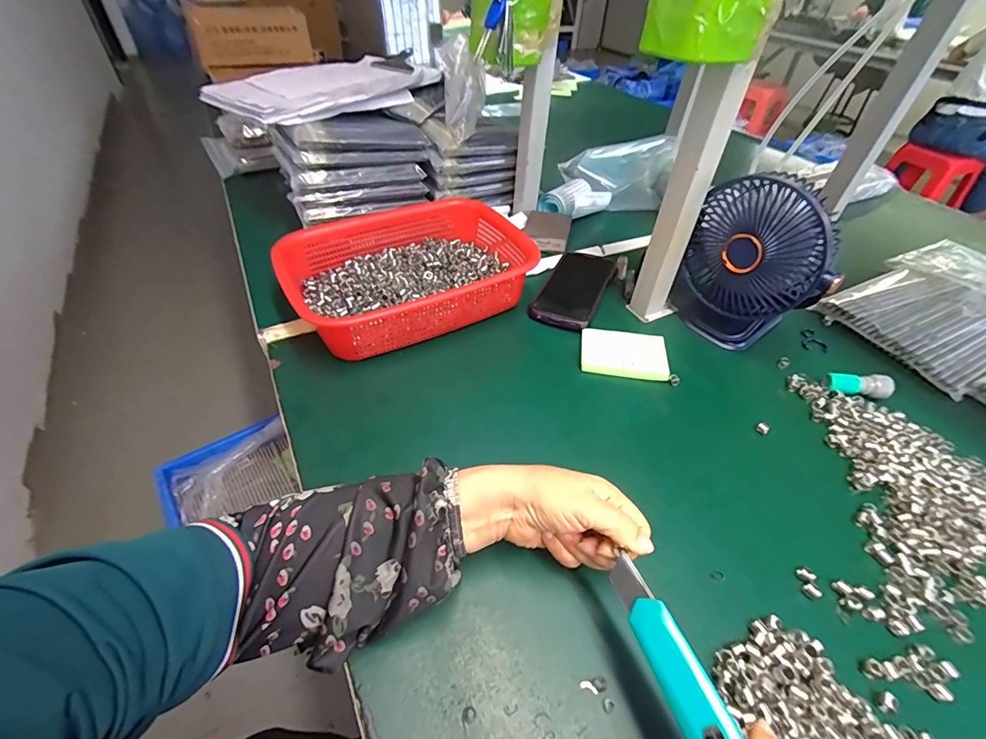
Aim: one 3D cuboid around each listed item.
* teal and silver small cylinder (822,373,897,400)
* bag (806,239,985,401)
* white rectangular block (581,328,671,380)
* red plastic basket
[{"bbox_3d":[0.394,0.018,0.470,0.066,0.021,0.023,8,44,3],"label":"teal and silver small cylinder"},{"bbox_3d":[0.616,-0.088,0.585,0.334,0.042,0.206,-14,47,-19],"label":"bag"},{"bbox_3d":[0.150,-0.019,0.497,0.094,0.016,0.068,8,44,4],"label":"white rectangular block"},{"bbox_3d":[-0.092,-0.121,0.544,0.294,0.077,0.210,-21,49,-24],"label":"red plastic basket"}]

